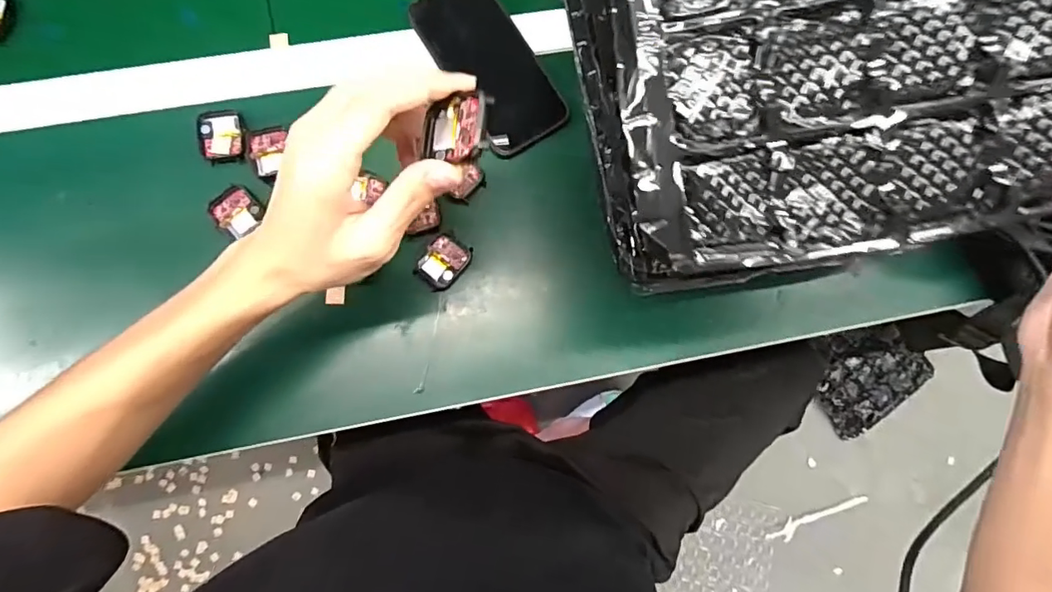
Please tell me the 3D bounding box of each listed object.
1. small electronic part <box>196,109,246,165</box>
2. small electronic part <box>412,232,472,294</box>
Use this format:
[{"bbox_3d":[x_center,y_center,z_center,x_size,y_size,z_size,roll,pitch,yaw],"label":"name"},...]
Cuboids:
[{"bbox_3d":[-0.262,-0.137,0.454,0.037,0.015,0.042,-6,82,-4],"label":"small electronic part"},{"bbox_3d":[-0.071,-0.028,0.453,0.035,0.007,0.045,32,82,1],"label":"small electronic part"}]

